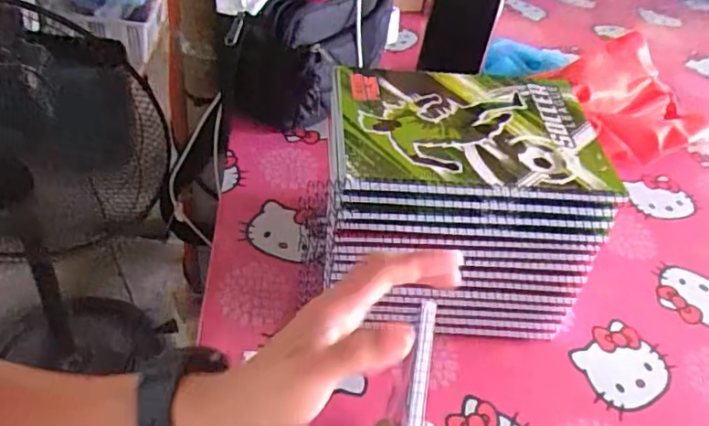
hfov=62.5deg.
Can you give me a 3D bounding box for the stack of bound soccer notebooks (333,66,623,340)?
[{"bbox_3d":[0.070,-0.002,0.500,0.216,0.177,0.154,3,43,-6],"label":"stack of bound soccer notebooks"}]

